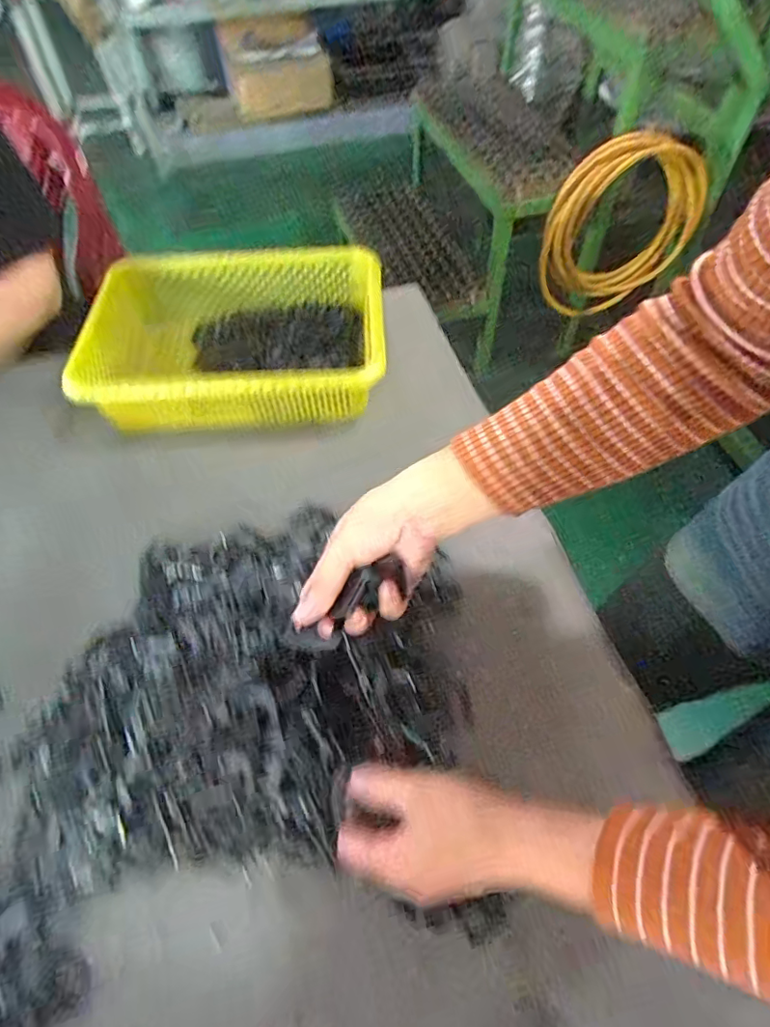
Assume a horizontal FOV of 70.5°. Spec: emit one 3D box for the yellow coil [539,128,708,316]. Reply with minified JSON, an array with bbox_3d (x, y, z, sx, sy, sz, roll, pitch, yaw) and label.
[{"bbox_3d":[0.554,-0.664,1.287,0.379,0.388,0.081,-11,56,-5],"label":"yellow coil"}]

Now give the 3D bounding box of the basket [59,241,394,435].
[{"bbox_3d":[-0.185,-0.216,0.683,0.360,0.095,0.254,-3,57,-1],"label":"basket"}]

